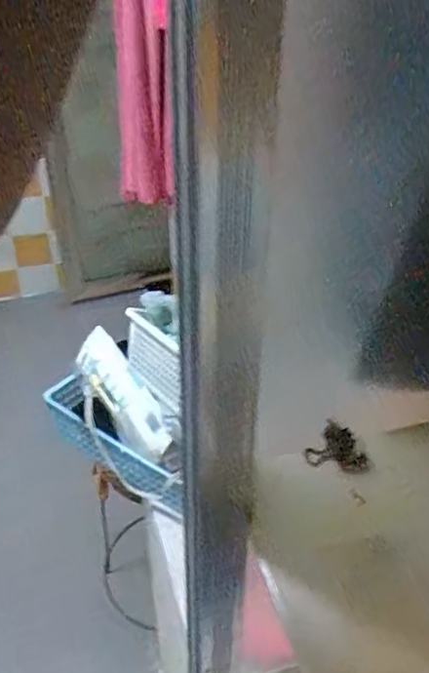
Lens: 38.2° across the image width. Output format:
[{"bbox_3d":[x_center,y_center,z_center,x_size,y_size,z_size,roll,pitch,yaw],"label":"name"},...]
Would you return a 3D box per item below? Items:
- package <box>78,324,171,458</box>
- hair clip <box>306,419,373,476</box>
[{"bbox_3d":[-0.130,0.091,0.938,0.045,0.080,0.235,22,23,-53],"label":"package"},{"bbox_3d":[0.089,0.085,0.440,0.042,0.036,0.010,41,14,7],"label":"hair clip"}]

